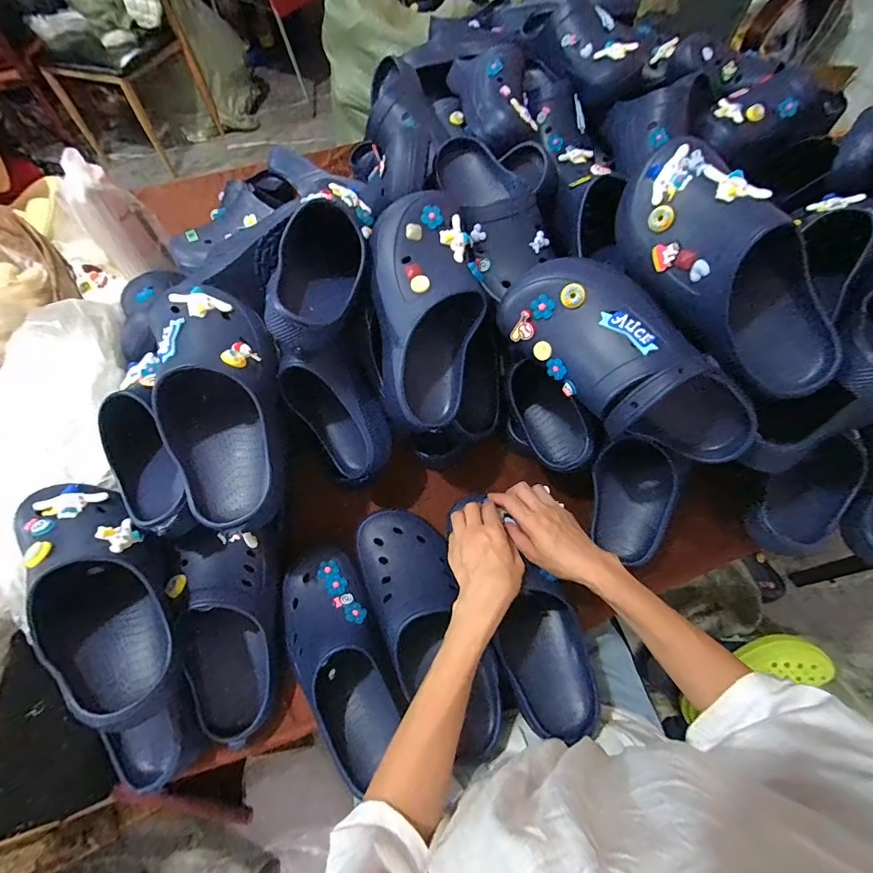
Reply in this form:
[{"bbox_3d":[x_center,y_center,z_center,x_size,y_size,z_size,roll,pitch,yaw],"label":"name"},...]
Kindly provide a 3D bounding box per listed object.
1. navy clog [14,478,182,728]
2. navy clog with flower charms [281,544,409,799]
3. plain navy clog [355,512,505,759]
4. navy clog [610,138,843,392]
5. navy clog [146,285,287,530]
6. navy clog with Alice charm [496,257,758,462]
[{"bbox_3d":[-0.322,0.145,0.417,0.096,0.087,0.253,-34,67,-15],"label":"navy clog"},{"bbox_3d":[-0.110,0.244,0.490,0.097,0.081,0.239,-25,65,-11],"label":"navy clog with flower charms"},{"bbox_3d":[-0.008,0.221,0.517,0.107,0.089,0.288,-26,69,-12],"label":"plain navy clog"},{"bbox_3d":[0.290,-0.163,0.424,0.086,0.115,0.280,-32,85,-15],"label":"navy clog"},{"bbox_3d":[-0.223,-0.038,0.471,0.114,0.116,0.275,-10,79,-4],"label":"navy clog"},{"bbox_3d":[0.203,-0.075,0.457,0.303,0.102,0.116,38,68,2],"label":"navy clog with Alice charm"}]

